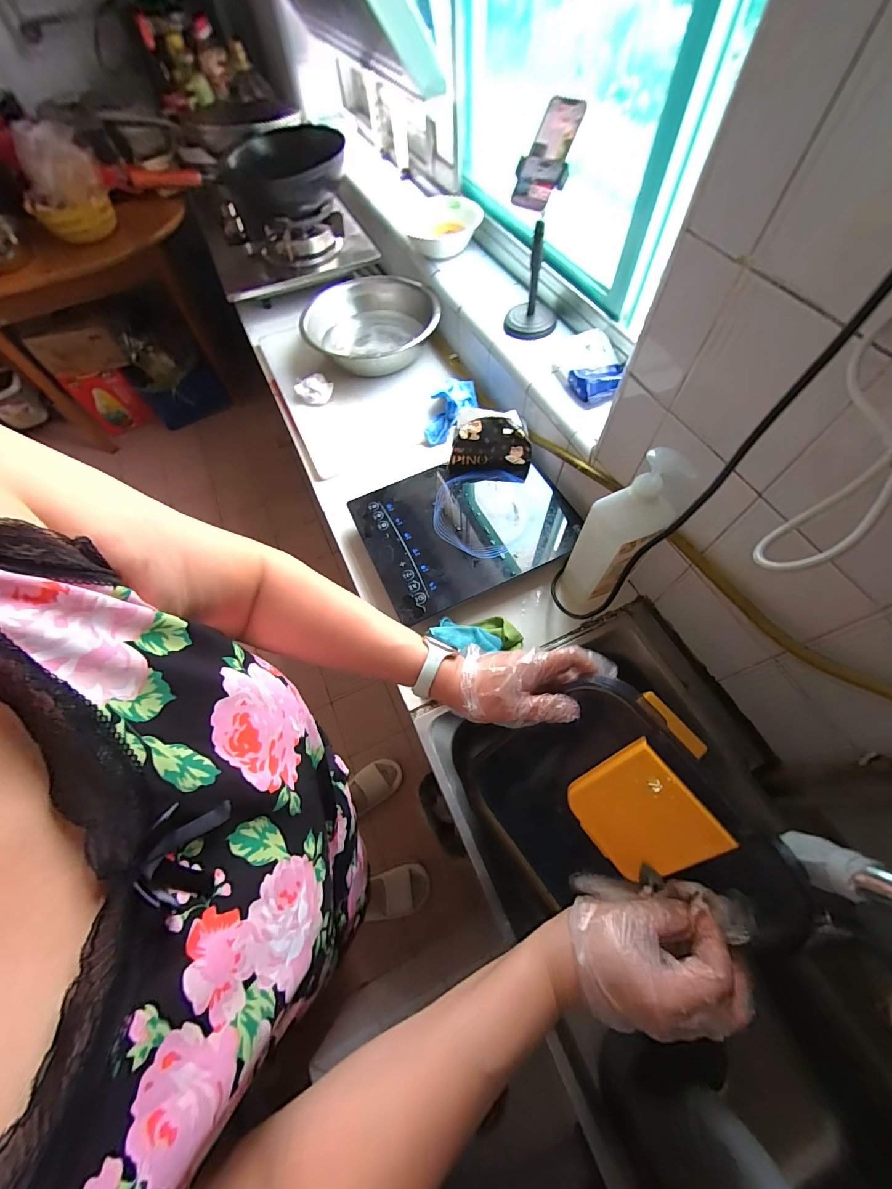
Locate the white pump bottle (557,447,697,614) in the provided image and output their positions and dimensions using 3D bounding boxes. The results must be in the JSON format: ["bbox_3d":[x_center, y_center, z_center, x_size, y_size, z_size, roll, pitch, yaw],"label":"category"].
[{"bbox_3d":[0.242,-0.071,0.586,0.100,0.308,0.082,35,70,19],"label":"white pump bottle"}]

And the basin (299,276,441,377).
[{"bbox_3d":[-0.172,-0.654,0.979,0.302,0.105,0.328,-1,63,3],"label":"basin"}]

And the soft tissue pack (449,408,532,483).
[{"bbox_3d":[0.091,-0.288,0.776,0.157,0.047,0.130,5,106,1],"label":"soft tissue pack"}]

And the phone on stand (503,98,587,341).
[{"bbox_3d":[0.175,-0.666,0.741,0.108,0.290,0.151,7,64,7],"label":"phone on stand"}]

